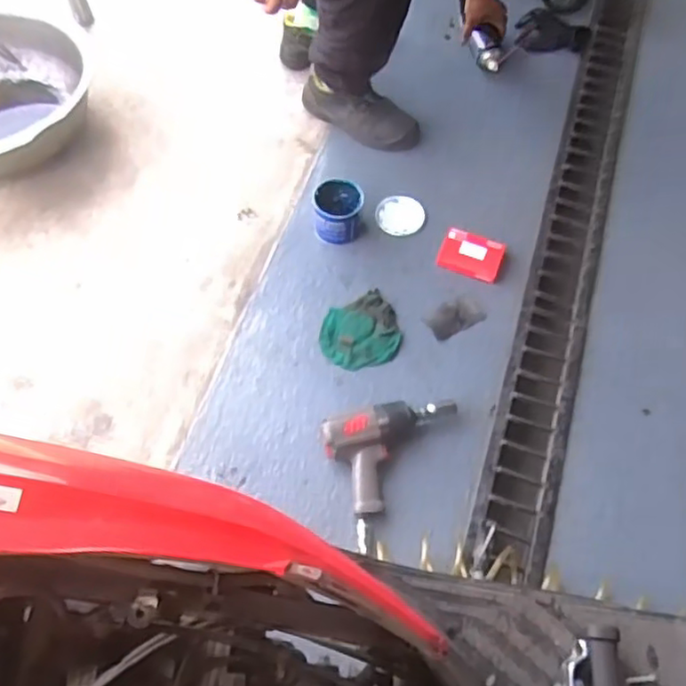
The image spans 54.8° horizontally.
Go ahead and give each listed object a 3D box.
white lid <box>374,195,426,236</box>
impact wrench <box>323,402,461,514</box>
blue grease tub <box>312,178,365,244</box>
[{"bbox_3d":[0.125,-0.280,1.432,0.103,0.012,0.095,0,62,-1],"label":"white lid"},{"bbox_3d":[0.099,0.187,1.147,0.246,0.070,0.163,-15,63,-9],"label":"impact wrench"},{"bbox_3d":[-0.010,-0.280,1.383,0.105,0.105,0.118,2,62,0],"label":"blue grease tub"}]

